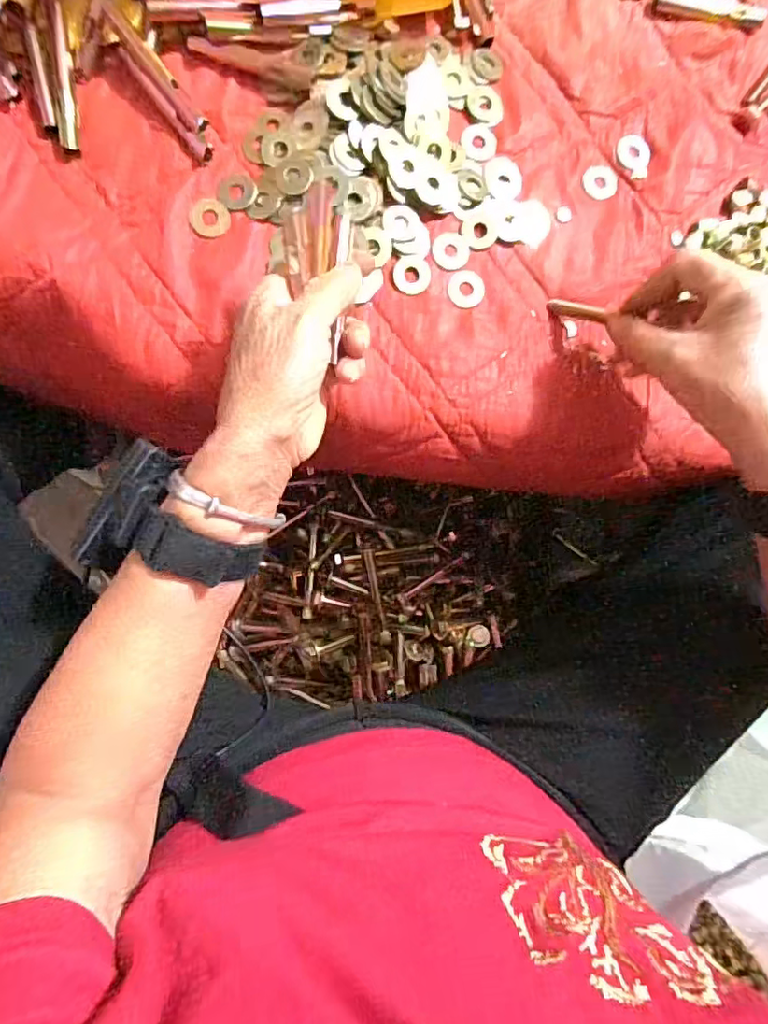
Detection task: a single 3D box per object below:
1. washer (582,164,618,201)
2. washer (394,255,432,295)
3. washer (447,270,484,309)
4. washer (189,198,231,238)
[{"bbox_3d":[0.154,-0.234,0.395,0.026,0.004,0.026,1,86,-7],"label":"washer"},{"bbox_3d":[0.019,-0.158,0.368,0.024,0.004,0.026,1,86,-7],"label":"washer"},{"bbox_3d":[0.056,-0.151,0.375,0.025,0.004,0.026,1,86,-7],"label":"washer"},{"bbox_3d":[-0.110,-0.185,0.350,0.024,0.004,0.024,1,86,-7],"label":"washer"}]

